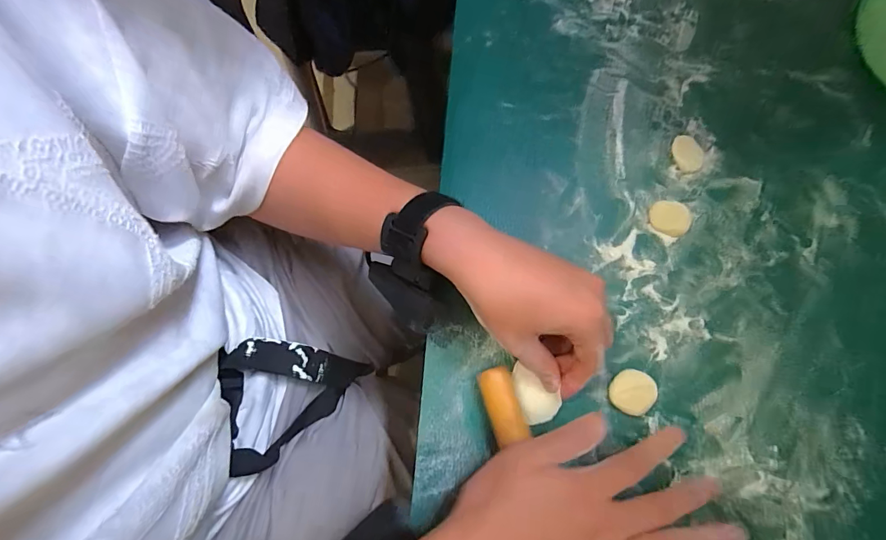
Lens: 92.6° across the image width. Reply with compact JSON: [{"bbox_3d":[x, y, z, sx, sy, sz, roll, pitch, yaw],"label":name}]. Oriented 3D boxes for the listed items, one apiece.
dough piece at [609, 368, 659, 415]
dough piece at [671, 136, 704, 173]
[{"bbox_3d":[0.151,0.097,0.338,0.032,0.015,0.033,13,75,5],"label":"dough piece"},{"bbox_3d":[0.231,-0.110,0.400,0.029,0.004,0.038,0,74,2],"label":"dough piece"}]

